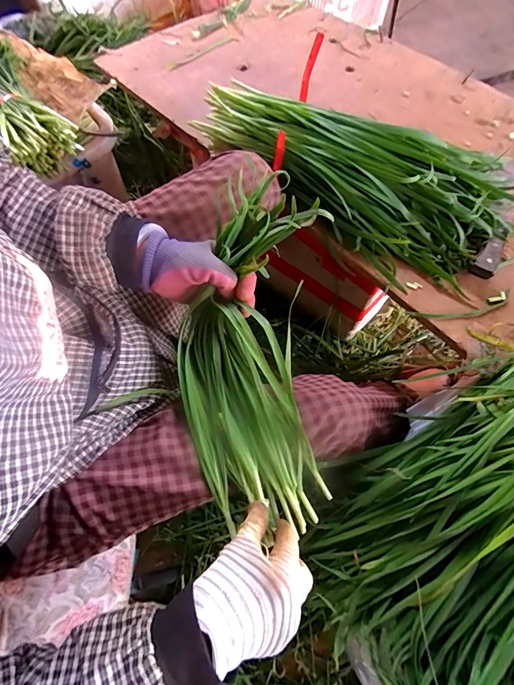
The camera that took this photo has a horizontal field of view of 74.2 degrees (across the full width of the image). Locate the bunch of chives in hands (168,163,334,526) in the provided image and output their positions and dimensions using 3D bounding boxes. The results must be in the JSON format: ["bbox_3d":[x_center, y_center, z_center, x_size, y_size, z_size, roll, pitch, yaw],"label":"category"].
[{"bbox_3d":[-0.015,0.014,0.370,0.156,0.055,0.343,-2,90,0],"label":"bunch of chives in hands"}]

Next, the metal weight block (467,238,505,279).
[{"bbox_3d":[0.304,-0.109,0.445,0.028,0.025,0.061,39,75,17],"label":"metal weight block"}]

